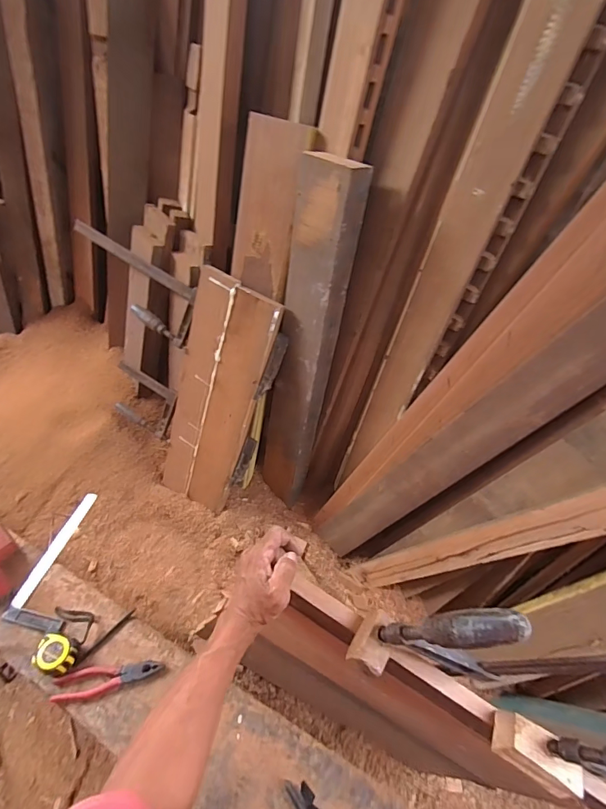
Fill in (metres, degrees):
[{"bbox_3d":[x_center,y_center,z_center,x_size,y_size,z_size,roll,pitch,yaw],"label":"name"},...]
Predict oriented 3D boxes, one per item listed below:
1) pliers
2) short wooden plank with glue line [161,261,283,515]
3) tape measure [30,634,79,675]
[{"bbox_3d":[-0.361,0.509,0.763,0.185,0.026,0.051,-8,48,-3],"label":"pliers"},{"bbox_3d":[-0.243,0.002,1.107,0.225,0.668,0.019,28,31,13],"label":"short wooden plank with glue line"},{"bbox_3d":[-0.460,0.464,0.770,0.065,0.031,0.057,7,49,11],"label":"tape measure"}]

